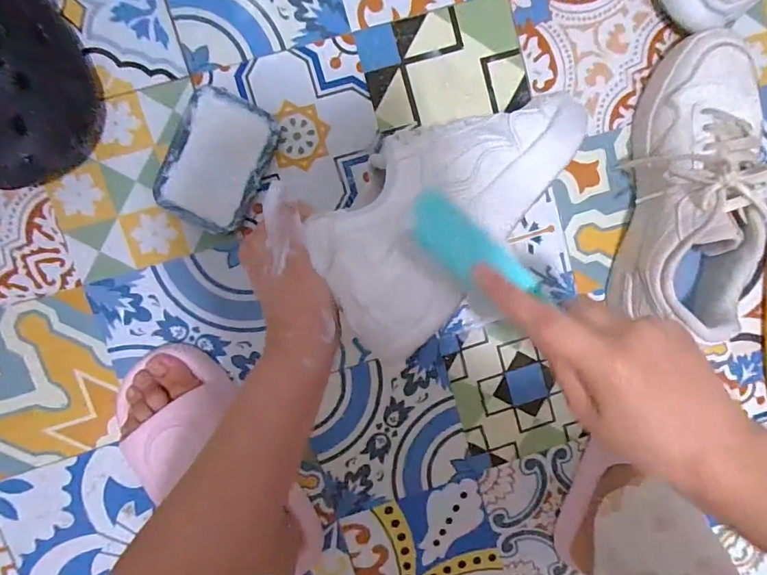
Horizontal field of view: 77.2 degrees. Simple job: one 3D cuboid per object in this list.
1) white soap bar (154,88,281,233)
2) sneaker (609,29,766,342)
[{"bbox_3d":[-0.147,-0.112,0.428,0.079,0.020,0.112,24,94,-8],"label":"white soap bar"},{"bbox_3d":[0.282,-0.092,0.433,0.092,0.099,0.262,11,96,-7],"label":"sneaker"}]

